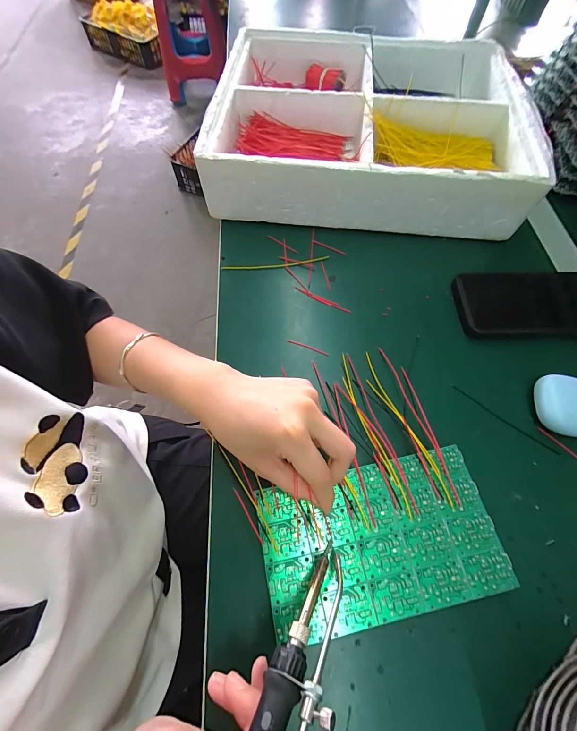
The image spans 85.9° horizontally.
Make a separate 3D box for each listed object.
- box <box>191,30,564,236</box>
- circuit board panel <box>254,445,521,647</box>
[{"bbox_3d":[0.100,-0.322,0.414,0.372,0.081,0.316,5,65,4],"label":"box"},{"bbox_3d":[0.068,0.129,0.235,0.173,0.004,0.100,-11,65,-5],"label":"circuit board panel"}]

